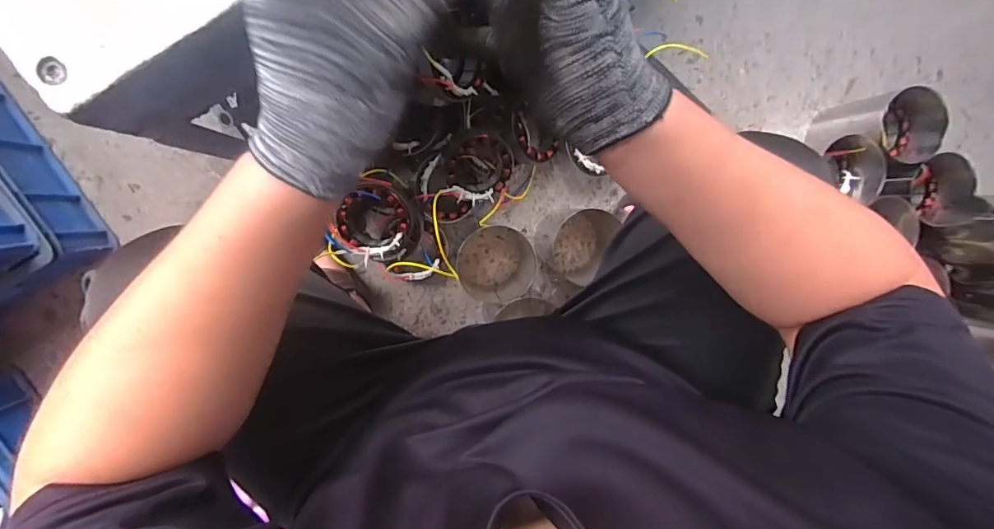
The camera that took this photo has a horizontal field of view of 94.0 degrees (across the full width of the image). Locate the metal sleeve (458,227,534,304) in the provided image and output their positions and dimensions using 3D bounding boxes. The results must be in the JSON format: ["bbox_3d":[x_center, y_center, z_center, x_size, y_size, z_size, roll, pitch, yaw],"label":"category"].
[{"bbox_3d":[0.000,-0.002,0.799,0.135,0.133,0.120,-25,99,-3],"label":"metal sleeve"}]

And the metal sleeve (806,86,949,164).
[{"bbox_3d":[0.662,-0.232,0.833,0.131,0.164,0.126,-15,99,-5],"label":"metal sleeve"}]

